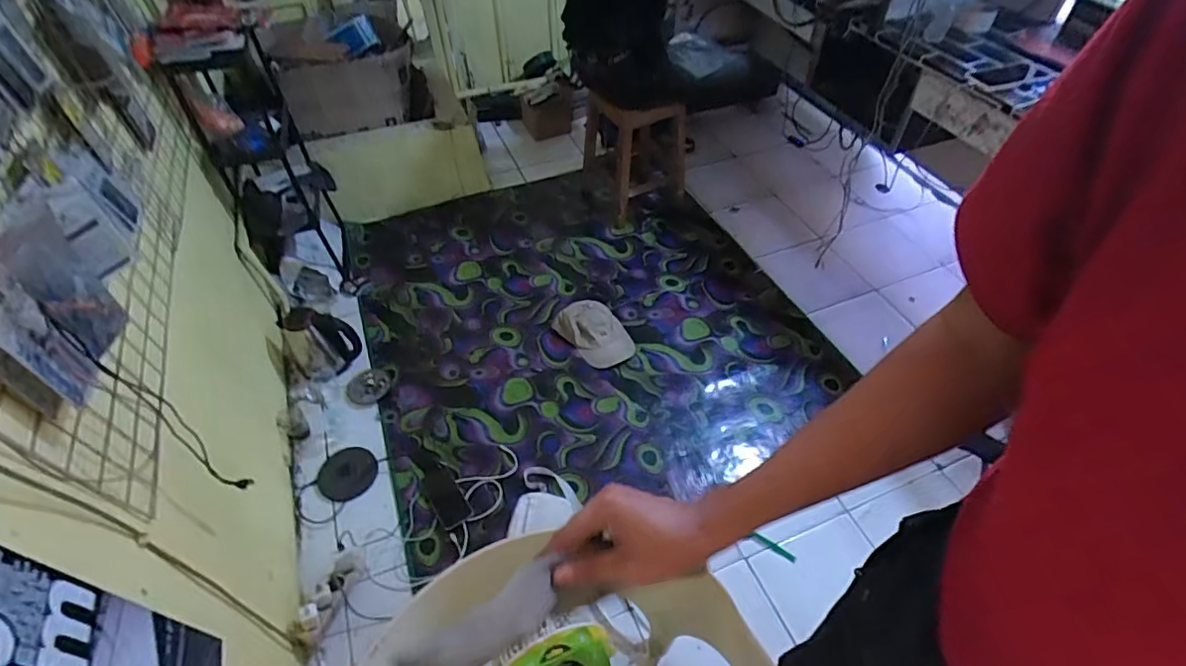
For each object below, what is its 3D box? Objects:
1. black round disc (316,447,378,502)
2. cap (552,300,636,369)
[{"bbox_3d":[-0.649,0.367,1.467,0.149,0.009,0.145,0,49,0],"label":"black round disc"},{"bbox_3d":[0.005,0.002,1.740,0.157,0.075,0.267,-27,54,-21],"label":"cap"}]

